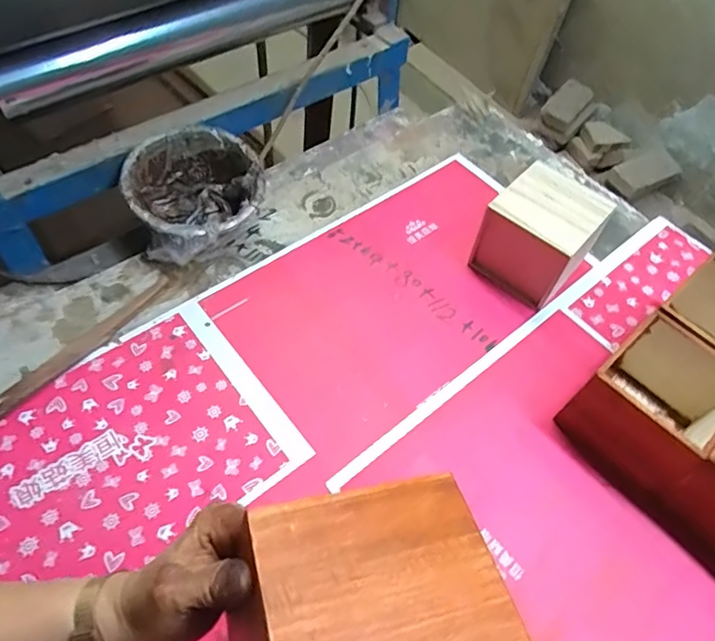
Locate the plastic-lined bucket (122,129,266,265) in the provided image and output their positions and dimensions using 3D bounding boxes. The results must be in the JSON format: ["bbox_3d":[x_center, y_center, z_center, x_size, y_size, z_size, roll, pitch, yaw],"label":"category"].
[{"bbox_3d":[-0.238,-0.186,0.792,0.190,0.088,0.186,2,56,-3],"label":"plastic-lined bucket"}]

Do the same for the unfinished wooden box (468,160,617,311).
[{"bbox_3d":[0.251,-0.113,0.737,0.130,0.130,0.114,38,61,20],"label":"unfinished wooden box"}]

